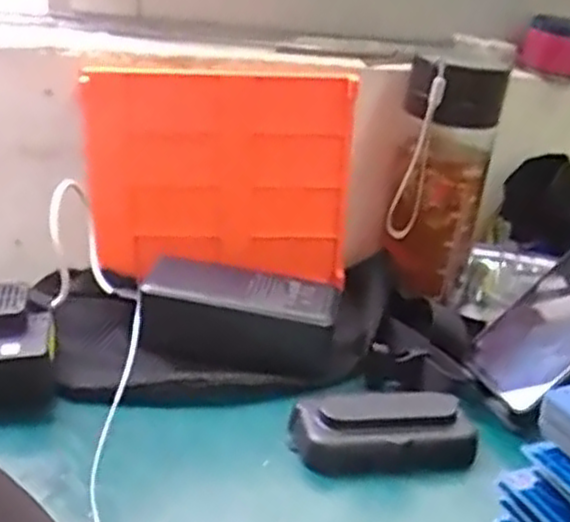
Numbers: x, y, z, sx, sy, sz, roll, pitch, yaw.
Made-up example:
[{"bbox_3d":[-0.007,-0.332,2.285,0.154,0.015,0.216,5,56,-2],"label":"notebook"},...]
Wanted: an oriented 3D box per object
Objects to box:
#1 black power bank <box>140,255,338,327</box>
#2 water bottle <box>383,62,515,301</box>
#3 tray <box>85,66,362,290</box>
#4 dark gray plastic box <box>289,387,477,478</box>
[{"bbox_3d":[-0.030,0.026,0.509,0.125,0.032,0.045,10,25,8],"label":"black power bank"},{"bbox_3d":[0.112,-0.059,0.551,0.065,0.171,0.071,11,25,11],"label":"water bottle"},{"bbox_3d":[-0.049,-0.056,0.557,0.187,0.157,0.020,1,30,-3],"label":"tray"},{"bbox_3d":[0.058,0.097,0.439,0.101,0.026,0.044,1,25,-10],"label":"dark gray plastic box"}]

